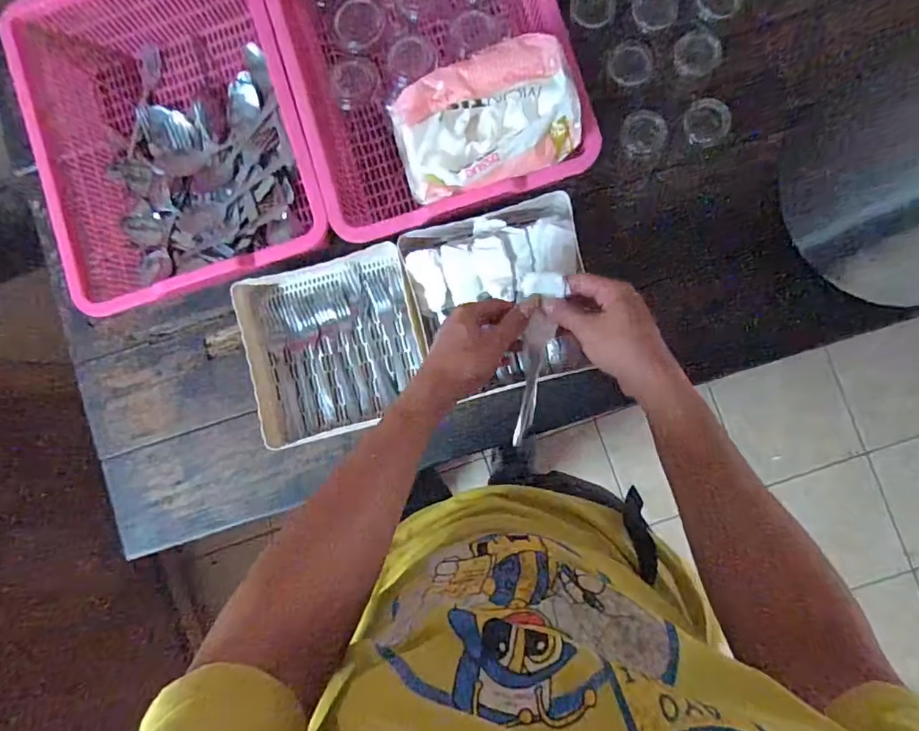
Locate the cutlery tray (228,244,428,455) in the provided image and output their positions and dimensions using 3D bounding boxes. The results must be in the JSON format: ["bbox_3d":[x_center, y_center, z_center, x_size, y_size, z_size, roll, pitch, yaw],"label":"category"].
[{"bbox_3d":[-0.159,-0.026,0.659,0.222,0.047,0.207,-16,87,3],"label":"cutlery tray"}]

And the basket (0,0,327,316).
[{"bbox_3d":[-0.344,-0.285,0.650,0.304,0.112,0.405,-17,87,3],"label":"basket"}]

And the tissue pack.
[{"bbox_3d":[0.023,-0.250,0.537,0.185,0.061,0.120,-18,87,3],"label":"tissue pack"}]

